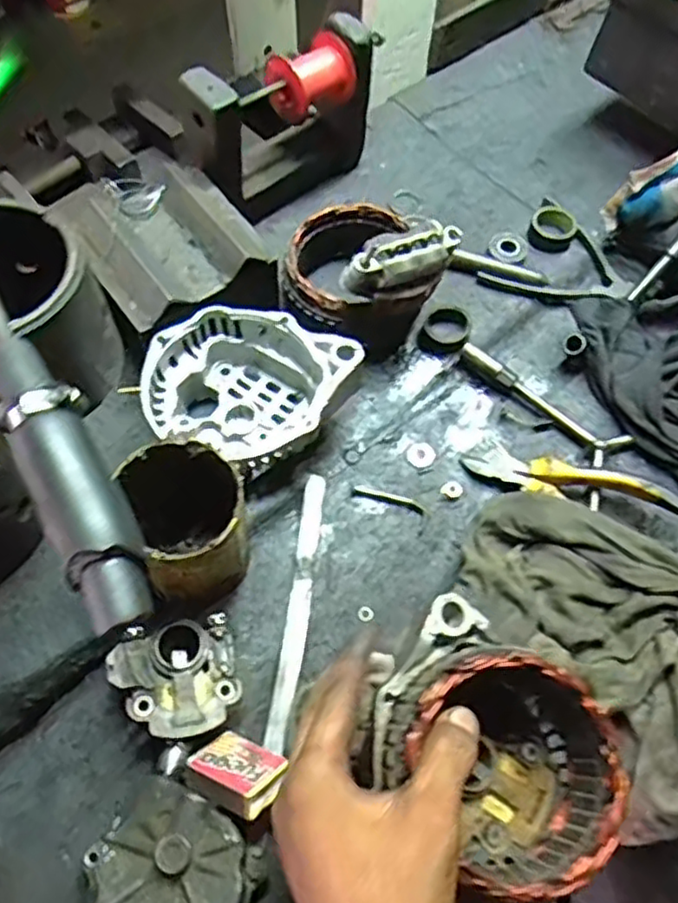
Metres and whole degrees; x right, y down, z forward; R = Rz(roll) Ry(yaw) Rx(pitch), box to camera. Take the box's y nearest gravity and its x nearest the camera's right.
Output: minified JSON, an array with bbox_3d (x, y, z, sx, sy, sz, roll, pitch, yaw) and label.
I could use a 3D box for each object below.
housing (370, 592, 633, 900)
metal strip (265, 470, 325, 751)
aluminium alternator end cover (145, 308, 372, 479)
[{"bbox_3d":[0.077,0.159,0.375,0.104,0.089,0.140,-40,70,-20],"label":"housing"},{"bbox_3d":[-0.028,0.103,0.478,0.015,0.006,0.187,2,63,13],"label":"metal strip"},{"bbox_3d":[-0.064,-0.038,0.503,0.145,0.071,0.116,14,63,6],"label":"aluminium alternator end cover"}]

